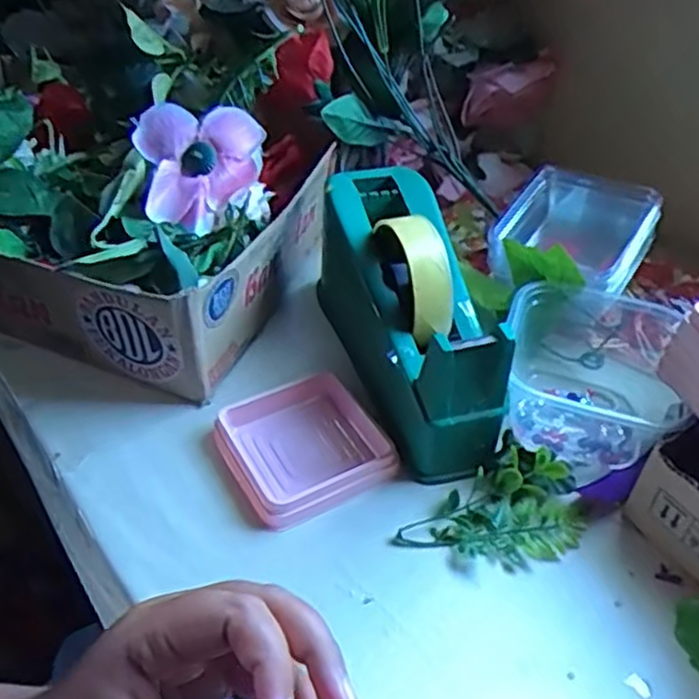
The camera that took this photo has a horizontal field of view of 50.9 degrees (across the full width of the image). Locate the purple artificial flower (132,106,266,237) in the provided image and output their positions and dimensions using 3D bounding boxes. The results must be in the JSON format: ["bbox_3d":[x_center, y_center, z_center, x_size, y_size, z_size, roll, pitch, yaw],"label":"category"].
[{"bbox_3d":[-0.106,-0.133,0.532,0.087,0.034,0.097,-7,75,-8],"label":"purple artificial flower"}]

